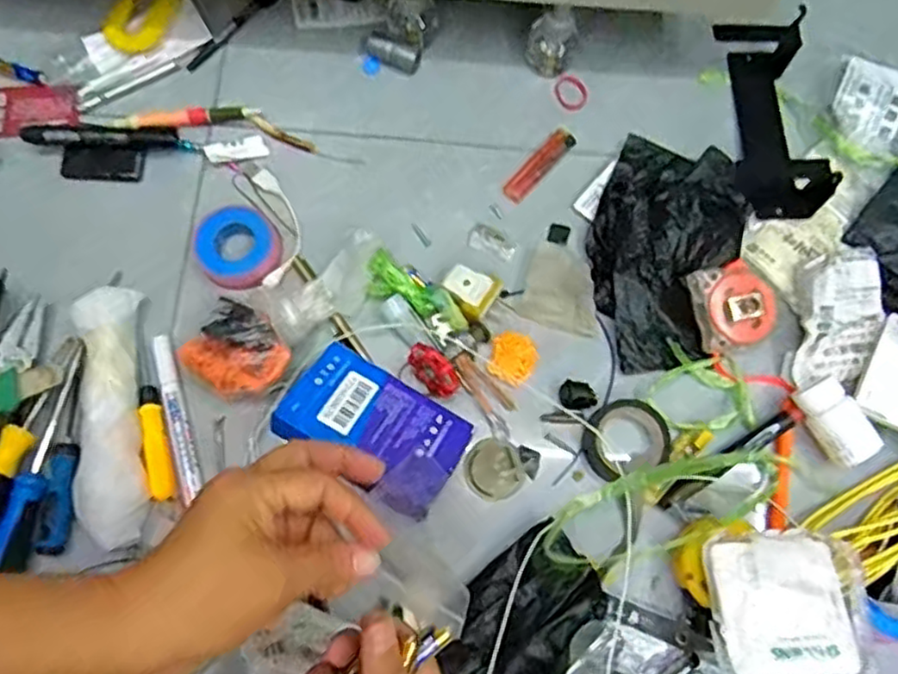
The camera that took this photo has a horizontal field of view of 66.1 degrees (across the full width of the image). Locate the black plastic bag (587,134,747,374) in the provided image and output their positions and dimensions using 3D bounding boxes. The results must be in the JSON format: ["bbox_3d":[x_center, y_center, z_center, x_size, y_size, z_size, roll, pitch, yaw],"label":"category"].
[{"bbox_3d":[0.178,-0.074,0.577,0.118,0.027,0.195,22,73,5],"label":"black plastic bag"}]

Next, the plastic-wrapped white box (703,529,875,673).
[{"bbox_3d":[0.235,0.188,0.471,0.107,0.027,0.104,1,74,-1],"label":"plastic-wrapped white box"}]

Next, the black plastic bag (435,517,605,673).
[{"bbox_3d":[0.045,0.205,0.491,0.130,0.052,0.077,-40,78,-13],"label":"black plastic bag"}]

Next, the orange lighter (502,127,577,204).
[{"bbox_3d":[0.082,-0.153,0.618,0.023,0.010,0.081,42,76,10],"label":"orange lighter"}]

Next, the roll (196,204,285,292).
[{"bbox_3d":[-0.177,-0.075,0.578,0.066,0.023,0.069,1,73,-2],"label":"roll"}]

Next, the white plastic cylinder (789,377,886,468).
[{"bbox_3d":[0.302,0.067,0.544,0.038,0.033,0.064,-30,76,-10],"label":"white plastic cylinder"}]

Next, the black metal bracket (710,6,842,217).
[{"bbox_3d":[0.279,-0.192,0.603,0.076,0.056,0.181,-2,73,-2],"label":"black metal bracket"}]

